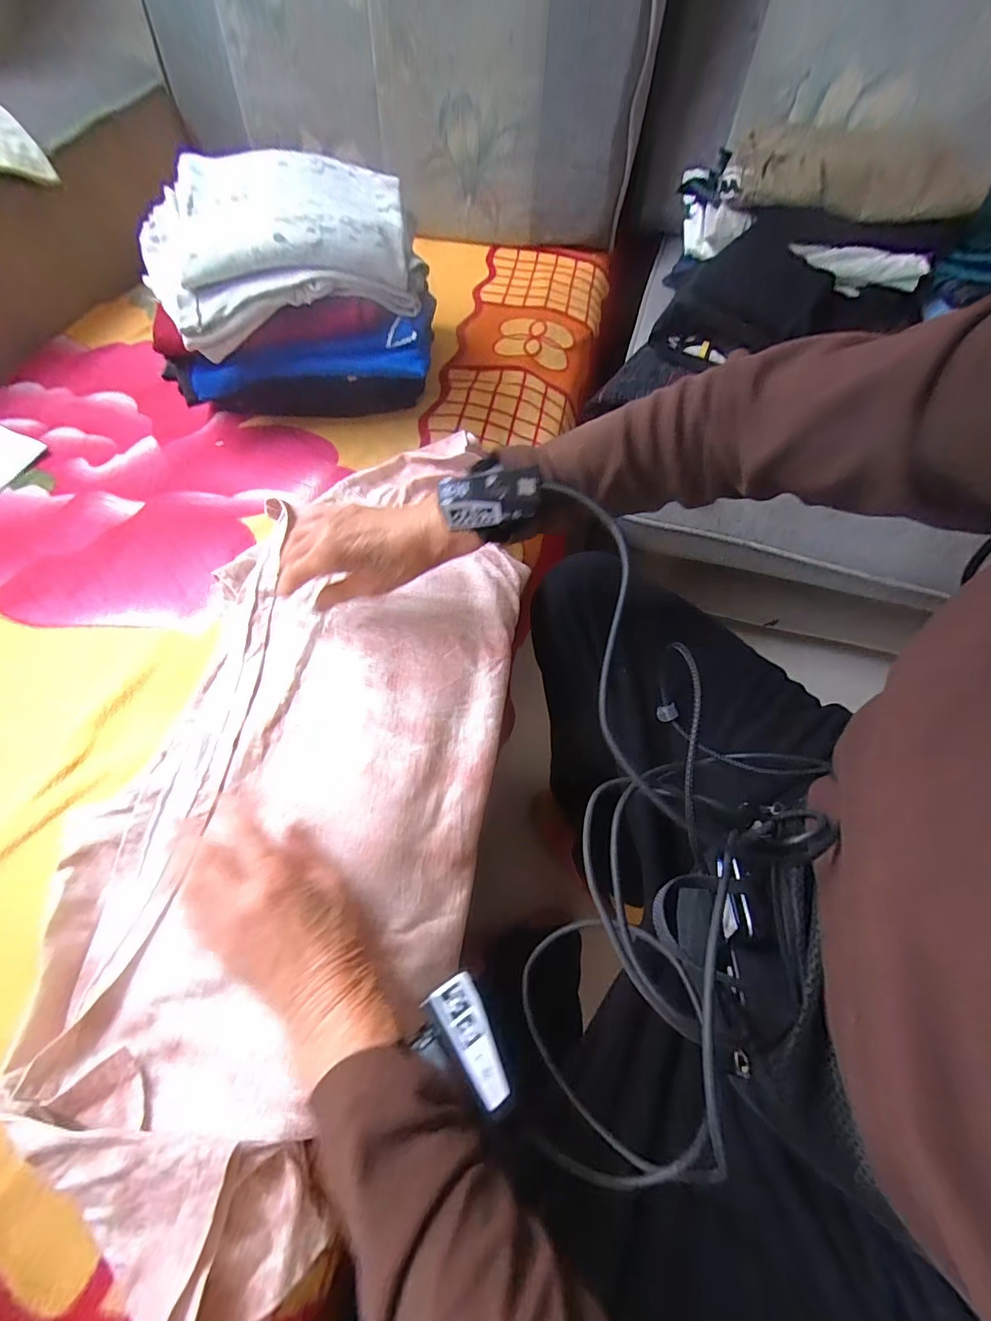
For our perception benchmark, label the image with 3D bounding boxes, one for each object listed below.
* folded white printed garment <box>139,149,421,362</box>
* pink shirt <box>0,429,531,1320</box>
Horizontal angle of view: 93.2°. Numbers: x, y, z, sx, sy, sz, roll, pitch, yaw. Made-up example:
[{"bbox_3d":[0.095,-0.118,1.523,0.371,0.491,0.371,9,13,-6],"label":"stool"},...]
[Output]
[{"bbox_3d":[-0.229,-0.444,0.494,0.292,0.088,0.238,-28,67,-14],"label":"folded white printed garment"},{"bbox_3d":[-0.139,0.058,0.399,0.273,0.055,0.632,9,62,6],"label":"pink shirt"}]

